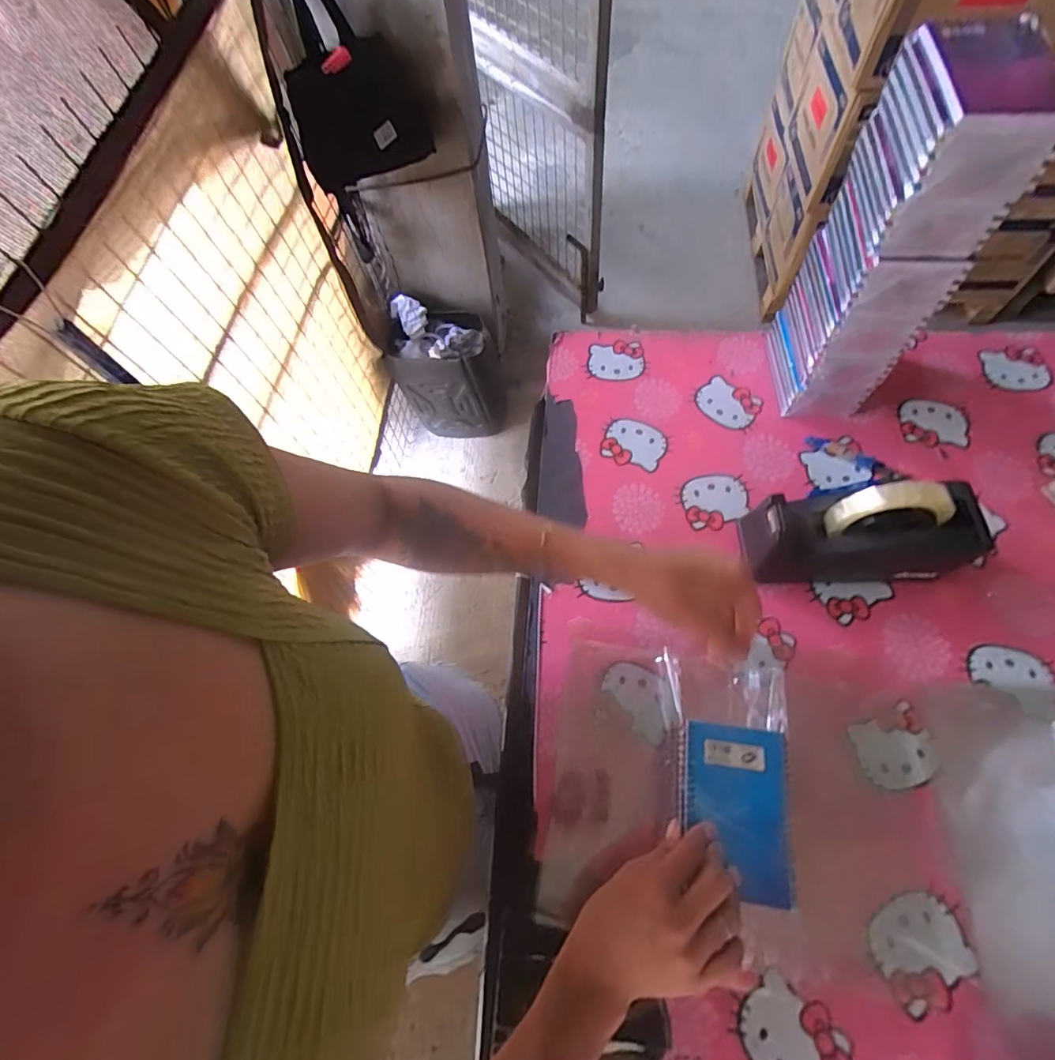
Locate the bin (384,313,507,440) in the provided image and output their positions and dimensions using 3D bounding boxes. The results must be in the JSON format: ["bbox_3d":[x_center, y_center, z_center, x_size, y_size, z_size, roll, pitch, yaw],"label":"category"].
[{"bbox_3d":[-0.235,-0.462,1.628,0.312,0.378,0.208,-1,64,2],"label":"bin"}]

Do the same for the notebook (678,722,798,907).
[{"bbox_3d":[0.176,0.234,0.431,0.089,0.009,0.128,5,65,5],"label":"notebook"}]

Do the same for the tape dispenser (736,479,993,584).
[{"bbox_3d":[0.335,0.001,0.516,0.203,0.128,0.080,-2,64,2],"label":"tape dispenser"}]

